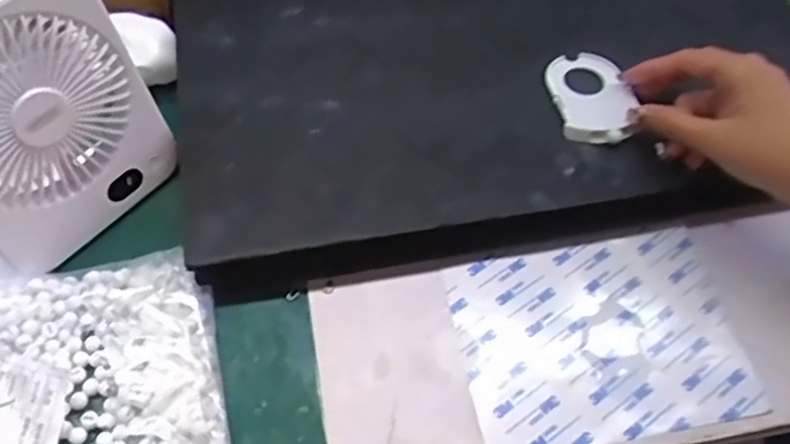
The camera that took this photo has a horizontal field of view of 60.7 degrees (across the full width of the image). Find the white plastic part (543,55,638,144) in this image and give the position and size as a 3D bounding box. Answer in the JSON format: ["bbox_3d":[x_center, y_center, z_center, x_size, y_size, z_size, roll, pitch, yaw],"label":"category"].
[{"bbox_3d":[0.136,-0.091,0.471,0.050,0.021,0.078,-7,58,-6],"label":"white plastic part"}]

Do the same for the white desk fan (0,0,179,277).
[{"bbox_3d":[-0.206,-0.054,0.400,0.042,0.151,0.130,34,63,19],"label":"white desk fan"}]

